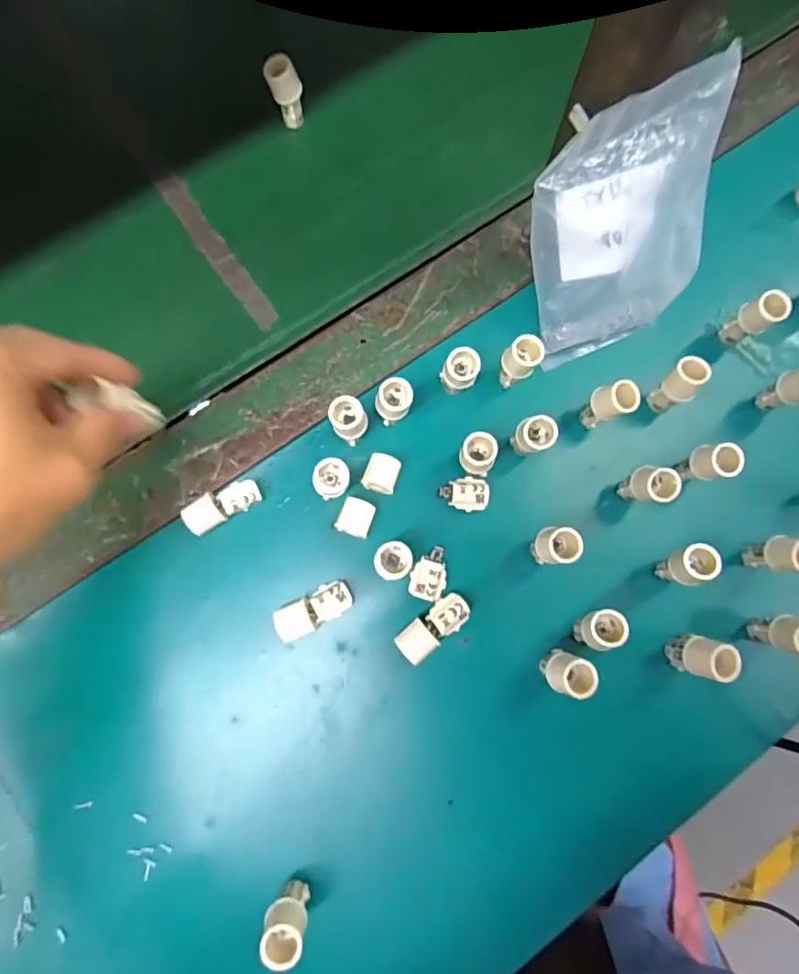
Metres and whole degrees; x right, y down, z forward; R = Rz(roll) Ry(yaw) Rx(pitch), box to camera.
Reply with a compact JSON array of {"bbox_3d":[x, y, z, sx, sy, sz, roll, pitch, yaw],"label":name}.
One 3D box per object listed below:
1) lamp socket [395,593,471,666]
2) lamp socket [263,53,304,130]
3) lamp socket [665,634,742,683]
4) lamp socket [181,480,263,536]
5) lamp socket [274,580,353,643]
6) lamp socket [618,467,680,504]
[{"bbox_3d":[0.020,0.080,0.299,0.045,0.018,0.019,-37,80,-7],"label":"lamp socket"},{"bbox_3d":[-0.078,-0.272,0.365,0.021,0.045,0.017,-15,78,-3],"label":"lamp socket"},{"bbox_3d":[0.164,0.093,0.287,0.022,0.041,0.020,14,78,3],"label":"lamp socket"},{"bbox_3d":[-0.103,0.012,0.310,0.044,0.017,0.017,-29,79,-5],"label":"lamp socket"},{"bbox_3d":[-0.048,0.071,0.302,0.044,0.019,0.019,-28,79,-5],"label":"lamp socket"},{"bbox_3d":[0.142,0.001,0.301,0.019,0.042,0.021,-18,78,-3],"label":"lamp socket"}]

